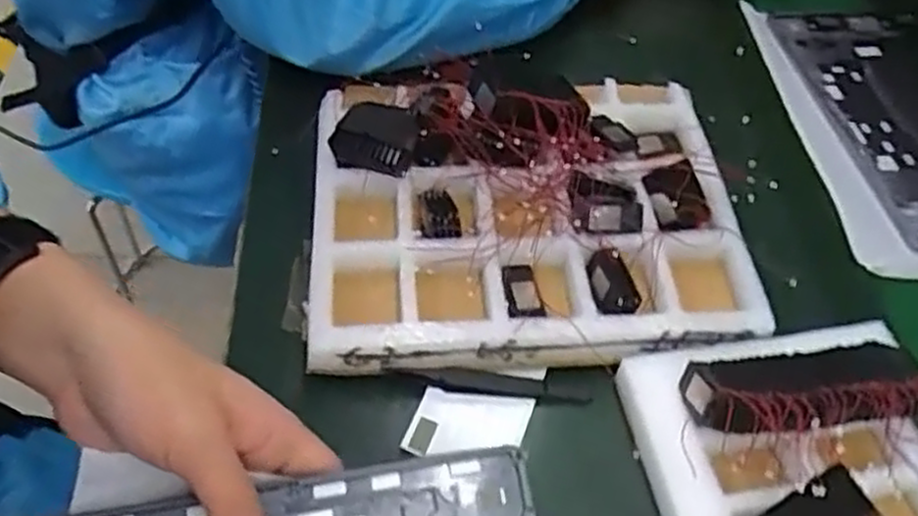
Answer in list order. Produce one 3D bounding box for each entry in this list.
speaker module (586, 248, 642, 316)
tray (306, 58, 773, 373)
[{"bbox_3d":[0.088,0.015,0.437,0.026,0.009,0.045,-4,53,-7],"label":"speaker module"},{"bbox_3d":[0.041,-0.035,0.469,0.254,0.061,0.207,0,53,-5],"label":"tray"}]

